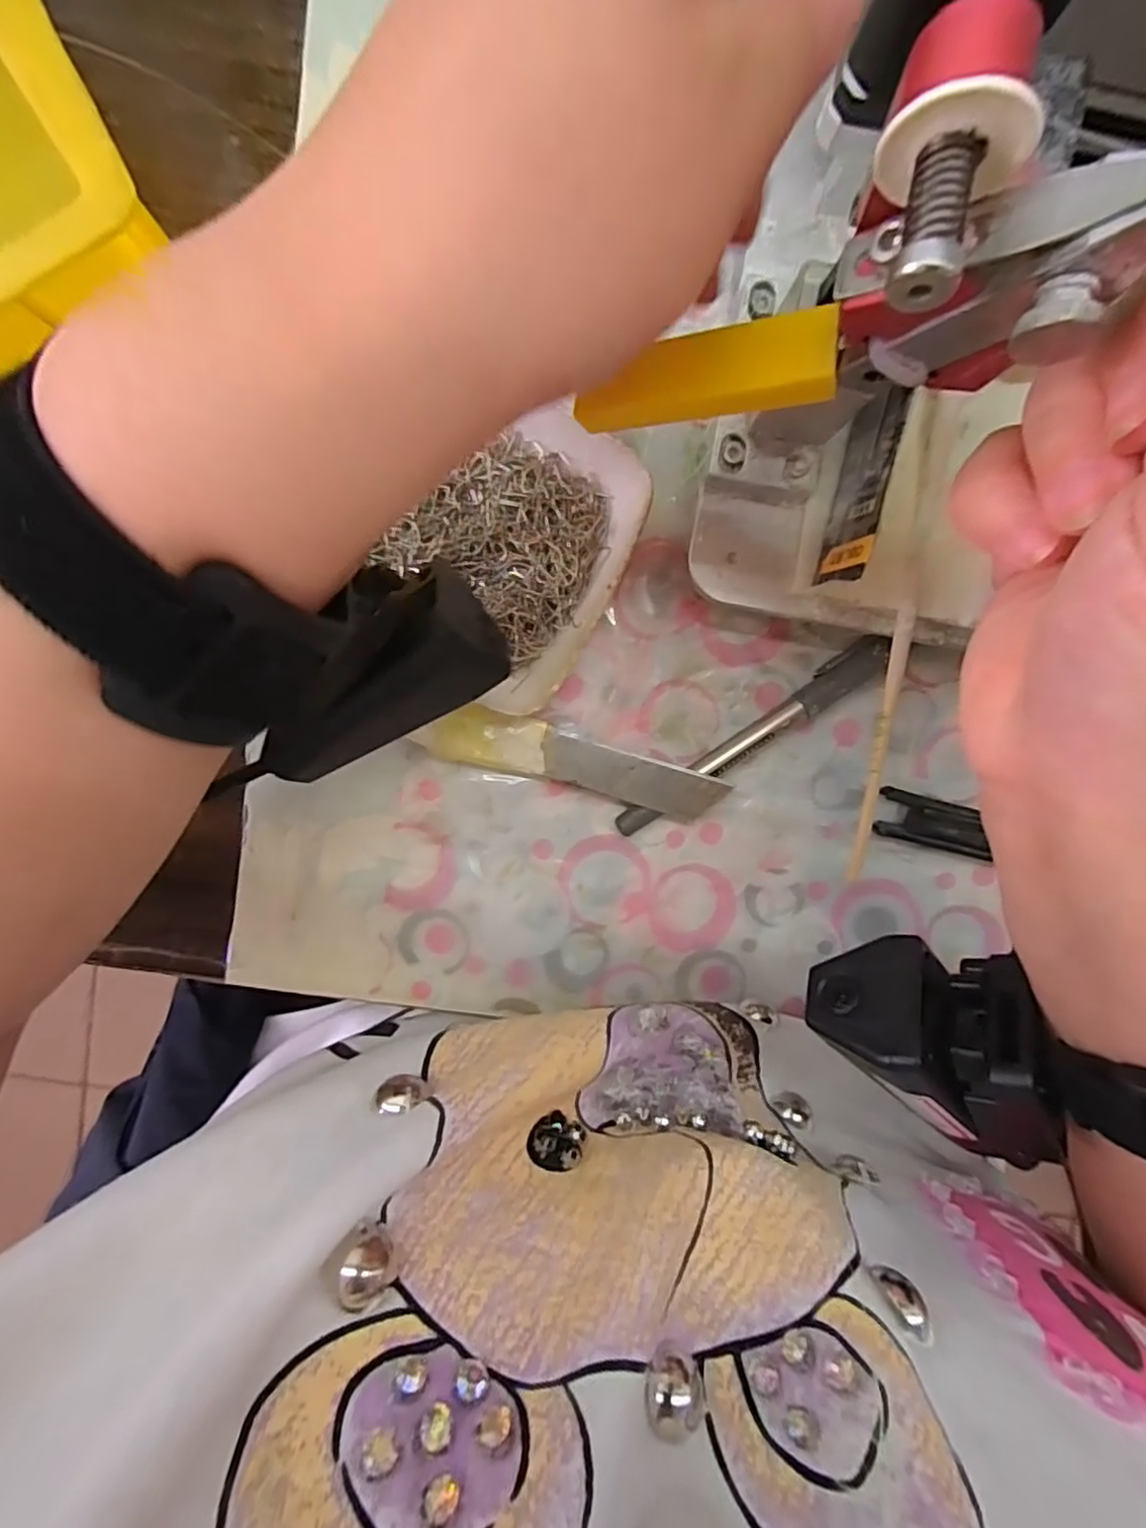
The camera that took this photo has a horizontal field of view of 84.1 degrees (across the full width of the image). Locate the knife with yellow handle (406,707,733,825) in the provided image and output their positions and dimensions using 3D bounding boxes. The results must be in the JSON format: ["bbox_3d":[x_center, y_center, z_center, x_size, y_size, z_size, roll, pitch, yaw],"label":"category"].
[{"bbox_3d":[0.000,-0.001,0.231,0.110,0.011,0.021,15,94,-3],"label":"knife with yellow handle"}]

